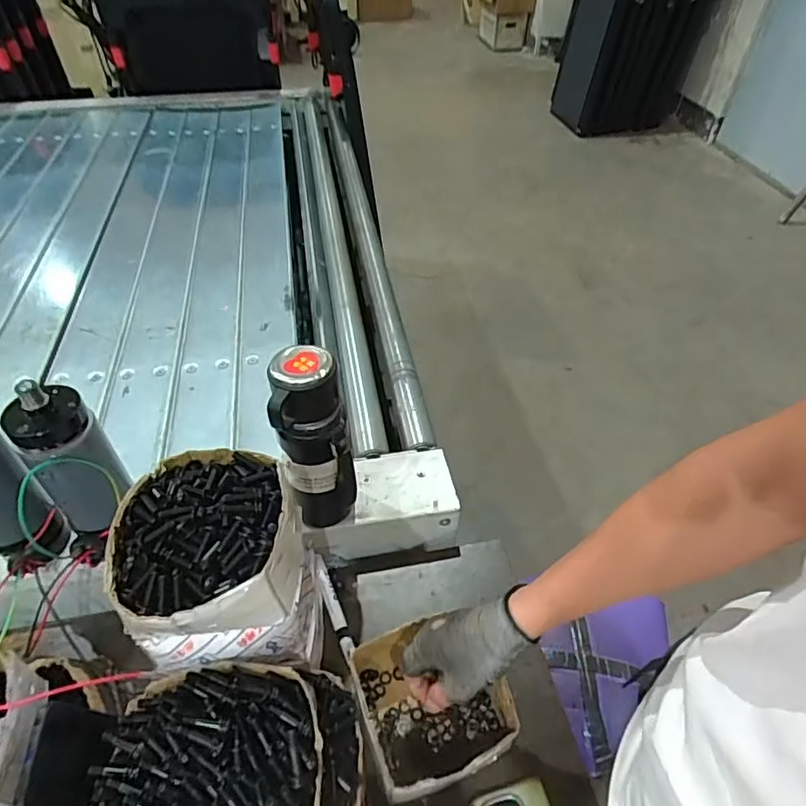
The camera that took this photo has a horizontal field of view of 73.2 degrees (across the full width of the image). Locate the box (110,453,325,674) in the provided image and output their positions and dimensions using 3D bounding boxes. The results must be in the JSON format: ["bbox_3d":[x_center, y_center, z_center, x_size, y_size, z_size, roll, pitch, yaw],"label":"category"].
[{"bbox_3d":[-0.168,0.147,0.508,0.161,0.154,0.160,-19,49,-18],"label":"box"}]

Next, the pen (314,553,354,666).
[{"bbox_3d":[-0.083,0.240,0.645,0.015,0.020,0.128,-17,49,-17],"label":"pen"}]

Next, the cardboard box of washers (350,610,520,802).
[{"bbox_3d":[0.026,0.299,0.558,0.141,0.078,0.140,-18,48,-20],"label":"cardboard box of washers"}]

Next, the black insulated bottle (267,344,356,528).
[{"bbox_3d":[-0.094,0.056,0.596,0.075,0.245,0.072,-5,46,-6],"label":"black insulated bottle"}]

